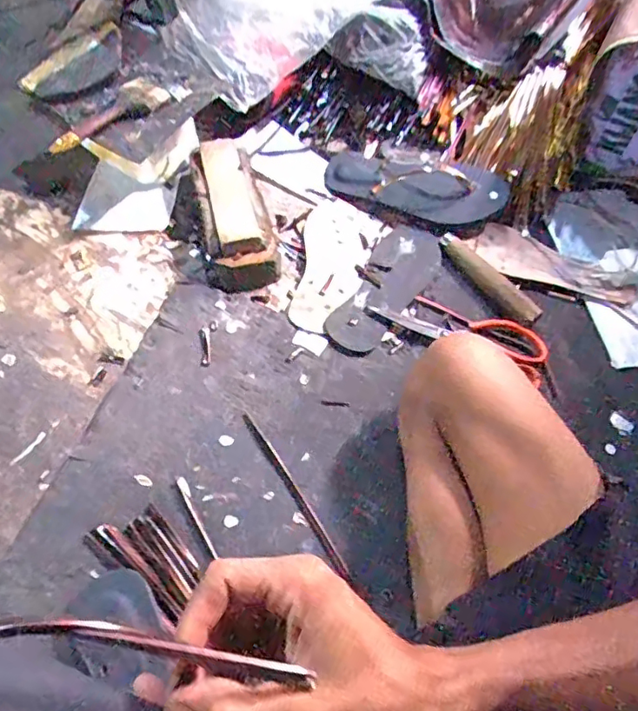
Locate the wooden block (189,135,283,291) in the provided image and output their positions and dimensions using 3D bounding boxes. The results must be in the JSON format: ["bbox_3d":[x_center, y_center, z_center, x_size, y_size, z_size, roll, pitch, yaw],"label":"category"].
[{"bbox_3d":[-0.113,-0.191,0.732,0.083,0.060,0.236,-10,59,-9],"label":"wooden block"}]

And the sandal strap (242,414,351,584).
[{"bbox_3d":[-0.026,0.138,0.571,0.012,0.006,0.194,-28,63,-19],"label":"sandal strap"}]

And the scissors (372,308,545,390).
[{"bbox_3d":[0.177,-0.037,0.686,0.215,0.009,0.072,26,60,13],"label":"scissors"}]

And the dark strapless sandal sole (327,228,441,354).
[{"bbox_3d":[0.090,-0.091,0.716,0.085,0.012,0.215,26,60,13],"label":"dark strapless sandal sole"}]

